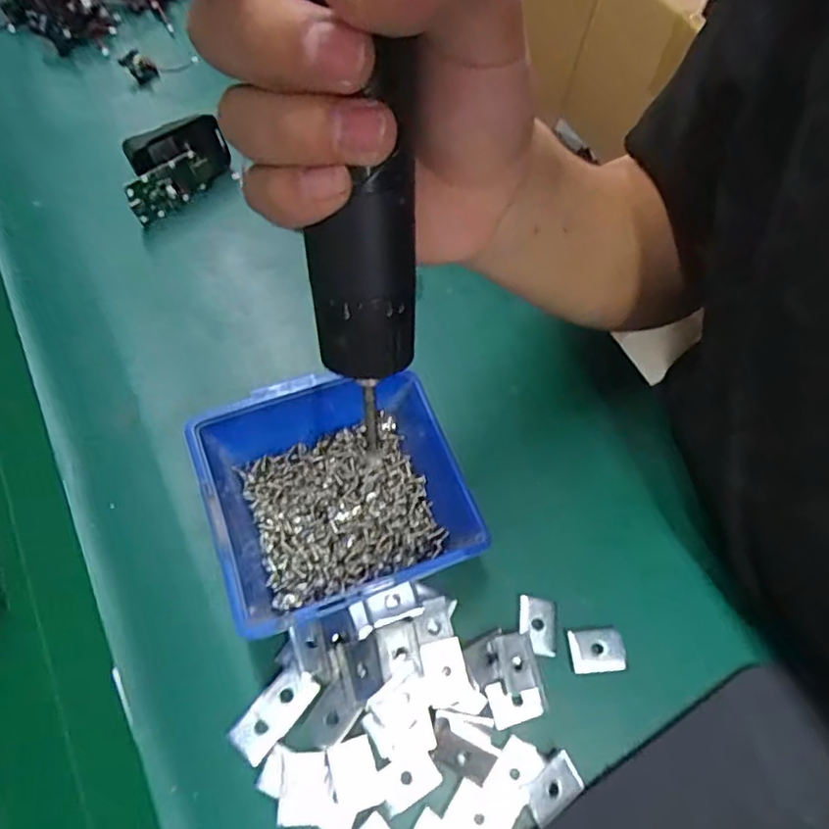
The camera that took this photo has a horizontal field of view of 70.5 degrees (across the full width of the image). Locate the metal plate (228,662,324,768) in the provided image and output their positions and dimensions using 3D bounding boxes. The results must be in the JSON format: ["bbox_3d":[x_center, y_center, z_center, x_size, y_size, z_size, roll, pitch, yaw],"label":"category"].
[{"bbox_3d":[-0.067,0.140,0.278,0.021,0.004,0.044,40,67,15],"label":"metal plate"}]

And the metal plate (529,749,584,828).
[{"bbox_3d":[0.065,0.174,0.274,0.029,0.004,0.017,-29,72,-21],"label":"metal plate"}]

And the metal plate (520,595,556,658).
[{"bbox_3d":[0.065,0.111,0.308,0.019,0.005,0.028,7,63,0],"label":"metal plate"}]

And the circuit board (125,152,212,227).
[{"bbox_3d":[-0.175,-0.161,0.413,0.057,0.035,0.011,-41,70,-16],"label":"circuit board"}]

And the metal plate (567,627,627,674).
[{"bbox_3d":[0.095,0.122,0.304,0.028,0.004,0.021,-2,64,-5],"label":"metal plate"}]

